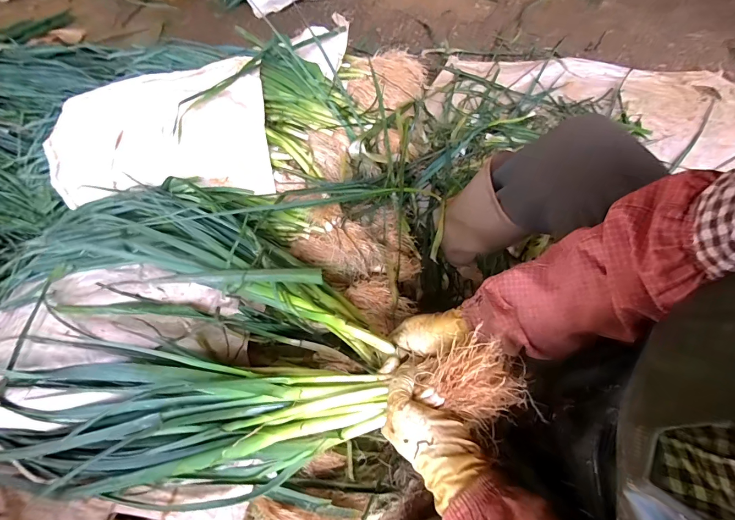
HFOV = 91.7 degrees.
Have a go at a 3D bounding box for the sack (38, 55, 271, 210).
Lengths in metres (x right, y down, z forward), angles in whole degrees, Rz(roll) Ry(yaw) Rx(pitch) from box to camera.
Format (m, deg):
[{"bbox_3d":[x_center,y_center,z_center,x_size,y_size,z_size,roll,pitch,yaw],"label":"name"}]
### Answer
[{"bbox_3d":[-0.445,-0.254,0.745,0.489,0.090,0.297,-7,88,5],"label":"sack"}]

